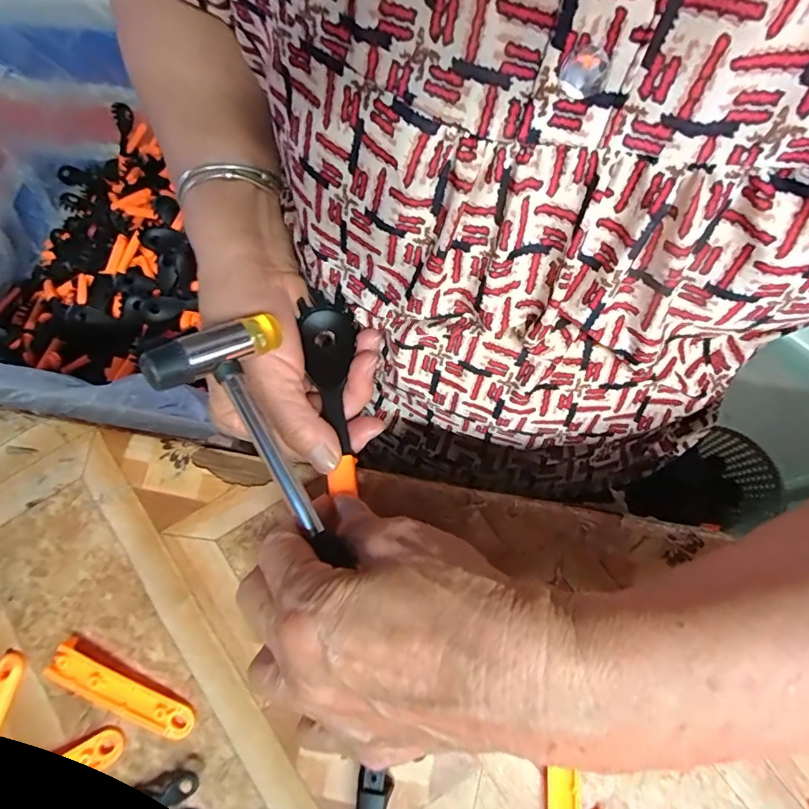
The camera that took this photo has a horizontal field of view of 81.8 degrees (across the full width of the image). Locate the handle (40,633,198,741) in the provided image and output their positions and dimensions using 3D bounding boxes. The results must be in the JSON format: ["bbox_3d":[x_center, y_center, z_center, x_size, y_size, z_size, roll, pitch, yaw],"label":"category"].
[{"bbox_3d":[-0.138,0.140,0.227,0.075,0.008,0.017,24,78,10],"label":"handle"}]

